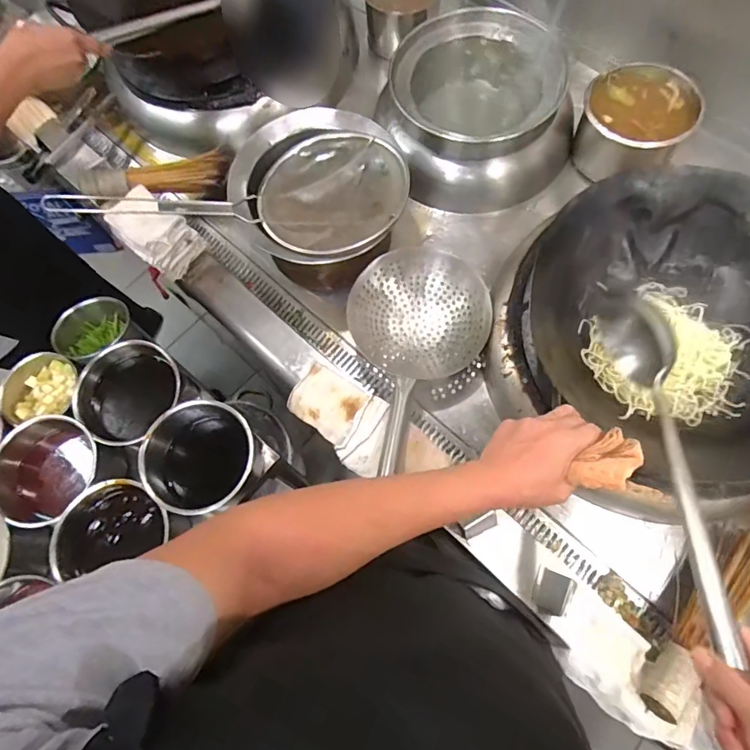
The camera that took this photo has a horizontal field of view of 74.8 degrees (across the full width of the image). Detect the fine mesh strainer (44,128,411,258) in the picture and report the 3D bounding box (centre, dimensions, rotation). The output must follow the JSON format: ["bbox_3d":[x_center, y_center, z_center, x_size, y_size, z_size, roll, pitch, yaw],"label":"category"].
[{"bbox_3d":[-0.211,-0.297,0.787,0.531,0.086,0.223,-3,70,1],"label":"fine mesh strainer"}]

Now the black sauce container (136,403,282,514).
[{"bbox_3d":[-0.253,0.131,0.764,0.161,0.164,0.151,-17,71,-4],"label":"black sauce container"}]

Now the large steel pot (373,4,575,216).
[{"bbox_3d":[0.191,-0.495,0.959,0.333,0.222,0.290,-18,71,-4],"label":"large steel pot"}]

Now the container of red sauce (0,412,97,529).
[{"bbox_3d":[-0.475,0.150,0.739,0.144,0.096,0.156,11,71,6],"label":"container of red sauce"}]

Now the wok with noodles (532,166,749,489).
[{"bbox_3d":[0.427,-0.068,0.678,0.423,0.137,0.408,9,71,5],"label":"wok with noodles"}]

